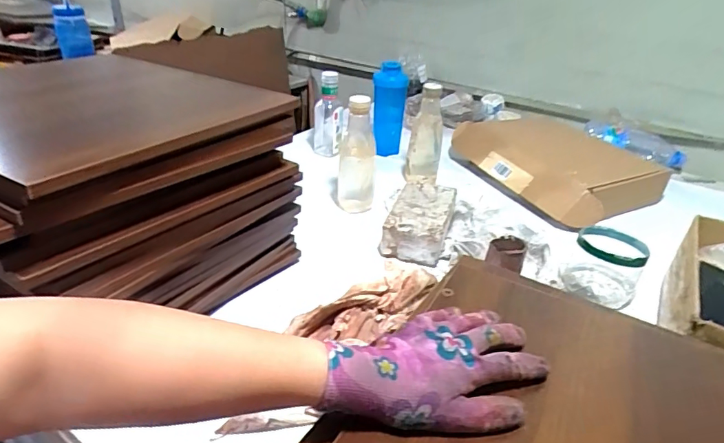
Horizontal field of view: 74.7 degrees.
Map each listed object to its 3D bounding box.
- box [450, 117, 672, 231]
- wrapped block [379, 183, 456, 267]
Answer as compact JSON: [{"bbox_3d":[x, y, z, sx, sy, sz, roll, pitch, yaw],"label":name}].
[{"bbox_3d":[0.451,-0.154,1.119,0.296,0.100,0.422,-10,33,-22],"label":"box"},{"bbox_3d":[0.111,-0.004,0.892,0.110,0.067,0.215,12,31,15],"label":"wrapped block"}]

